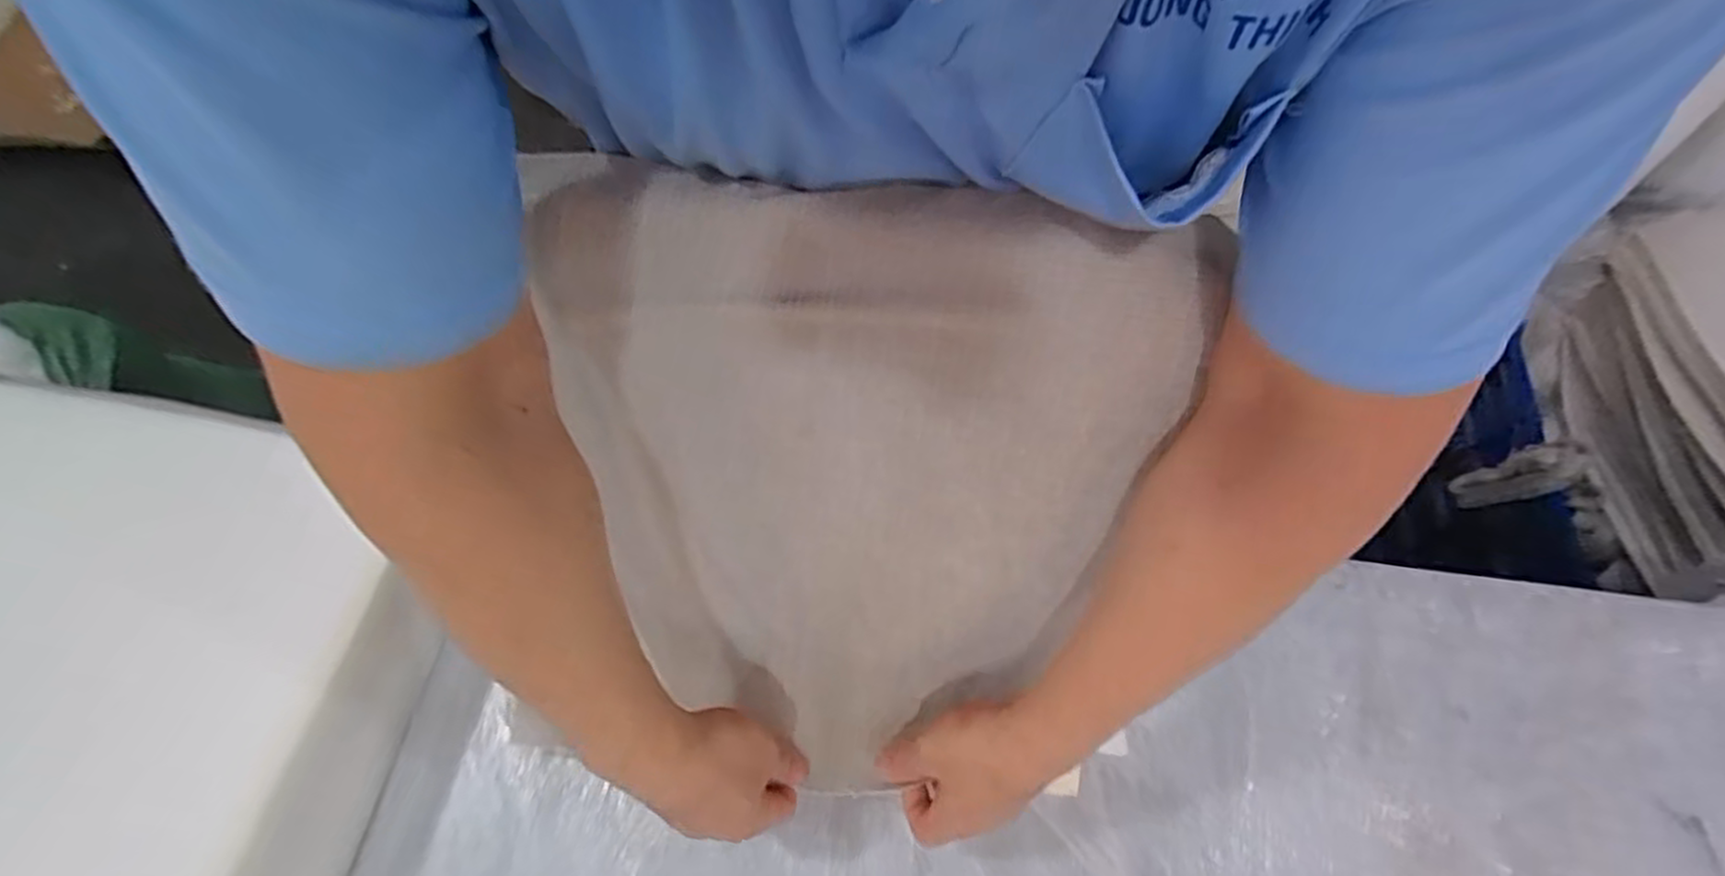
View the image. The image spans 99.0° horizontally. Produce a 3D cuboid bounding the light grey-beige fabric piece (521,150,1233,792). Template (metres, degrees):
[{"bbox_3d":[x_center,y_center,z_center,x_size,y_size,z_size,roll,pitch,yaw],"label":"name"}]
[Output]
[{"bbox_3d":[-0.004,0.046,0.436,0.318,0.377,0.033,4,35,2],"label":"light grey-beige fabric piece"}]

